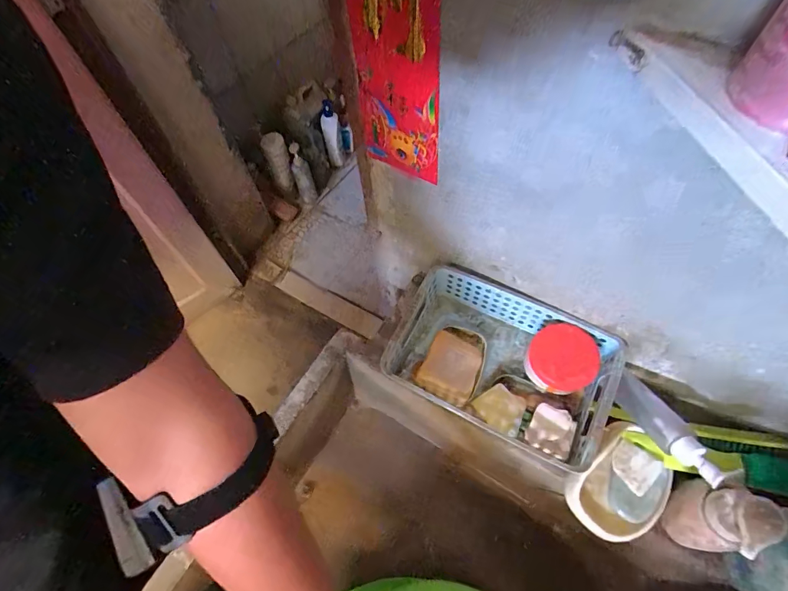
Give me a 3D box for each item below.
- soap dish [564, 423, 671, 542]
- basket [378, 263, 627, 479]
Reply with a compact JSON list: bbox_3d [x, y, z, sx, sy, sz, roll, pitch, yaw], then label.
[{"bbox_3d":[0.256,0.210,0.453,0.119,0.050,0.089,-38,63,-18],"label":"soap dish"},{"bbox_3d":[0.129,0.095,0.546,0.284,0.114,0.170,23,63,17],"label":"basket"}]

